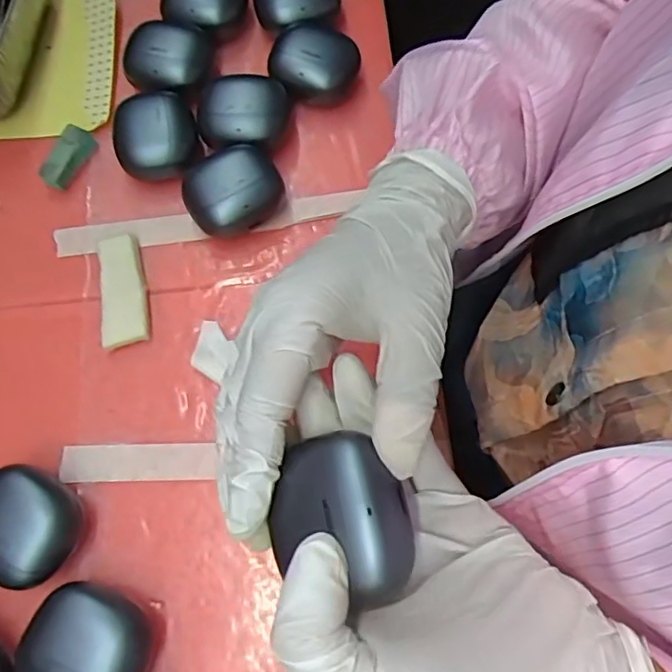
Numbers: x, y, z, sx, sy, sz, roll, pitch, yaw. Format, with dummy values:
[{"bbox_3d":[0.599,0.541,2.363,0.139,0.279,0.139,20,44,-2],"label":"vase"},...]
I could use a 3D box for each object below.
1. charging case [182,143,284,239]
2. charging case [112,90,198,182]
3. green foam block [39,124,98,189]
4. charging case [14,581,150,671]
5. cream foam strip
[{"bbox_3d":[-0.060,-0.086,0.338,0.058,0.030,0.048,-36,75,-11],"label":"charging case"},{"bbox_3d":[-0.112,-0.124,0.354,0.047,0.025,0.054,-7,71,-2],"label":"charging case"},{"bbox_3d":[-0.169,-0.113,0.355,0.015,0.015,0.040,26,74,9],"label":"green foam block"},{"bbox_3d":[-0.113,0.144,0.262,0.054,0.032,0.046,24,73,8],"label":"charging case"},{"bbox_3d":[-0.125,-0.027,0.332,0.025,0.009,0.069,-12,72,-3],"label":"cream foam strip"}]

